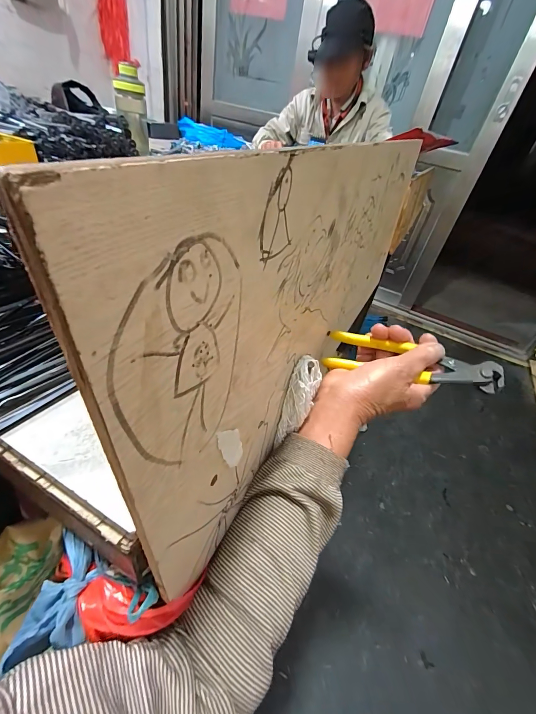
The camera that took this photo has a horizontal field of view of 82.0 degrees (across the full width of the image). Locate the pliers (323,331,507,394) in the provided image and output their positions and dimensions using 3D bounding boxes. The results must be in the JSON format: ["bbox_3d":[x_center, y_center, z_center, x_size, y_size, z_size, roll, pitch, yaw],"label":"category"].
[{"bbox_3d":[0.142,0.007,0.315,0.165,0.022,0.043,14,36,20],"label":"pliers"}]

